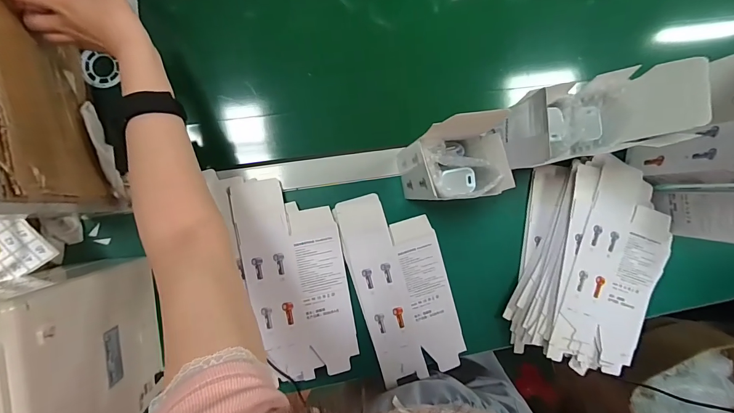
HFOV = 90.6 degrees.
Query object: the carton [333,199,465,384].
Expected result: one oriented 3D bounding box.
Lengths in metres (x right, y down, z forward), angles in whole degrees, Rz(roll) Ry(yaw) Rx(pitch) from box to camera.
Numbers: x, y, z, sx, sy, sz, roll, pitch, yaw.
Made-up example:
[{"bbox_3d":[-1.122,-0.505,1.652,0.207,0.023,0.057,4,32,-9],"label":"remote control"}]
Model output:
[{"bbox_3d":[0.054,0.120,0.559,0.139,0.012,0.287,-17,93,-8],"label":"carton"}]

